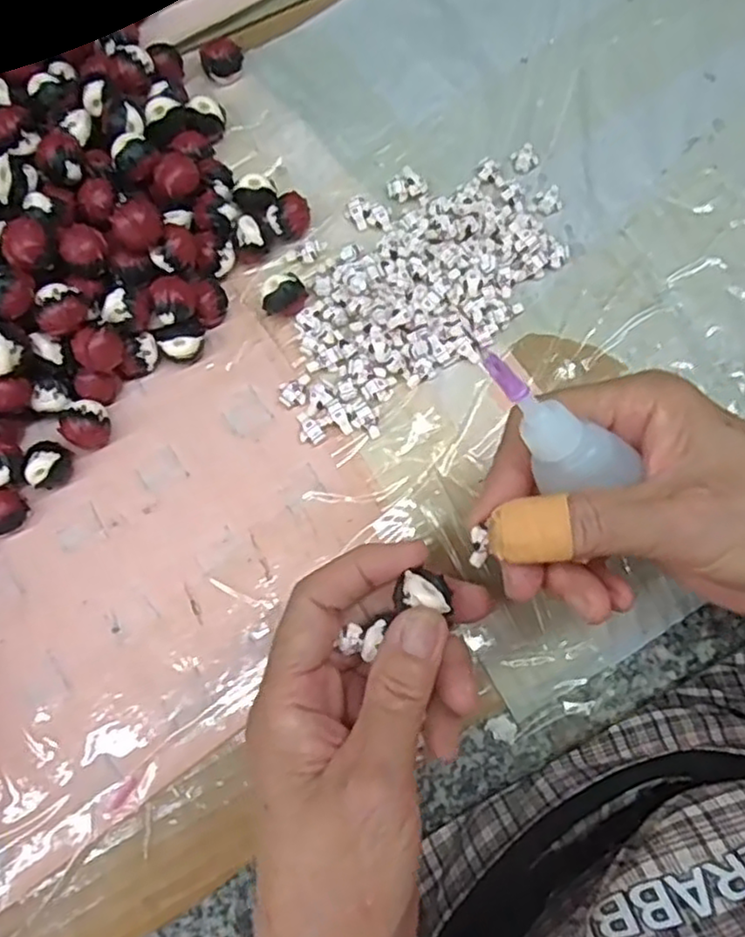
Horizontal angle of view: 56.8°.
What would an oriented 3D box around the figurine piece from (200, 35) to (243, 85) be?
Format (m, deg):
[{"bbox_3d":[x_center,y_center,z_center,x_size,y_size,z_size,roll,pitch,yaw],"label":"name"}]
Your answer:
[{"bbox_3d":[-0.076,-0.208,0.346,0.021,0.019,0.022,0,74,1],"label":"figurine piece"}]

